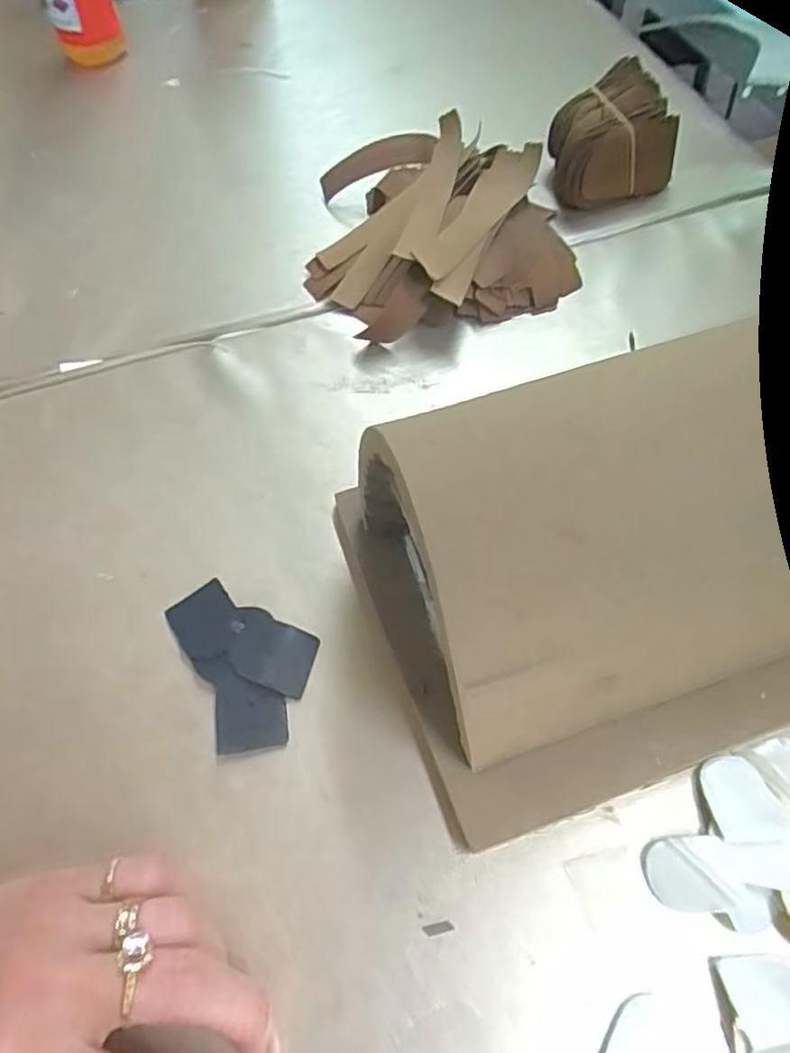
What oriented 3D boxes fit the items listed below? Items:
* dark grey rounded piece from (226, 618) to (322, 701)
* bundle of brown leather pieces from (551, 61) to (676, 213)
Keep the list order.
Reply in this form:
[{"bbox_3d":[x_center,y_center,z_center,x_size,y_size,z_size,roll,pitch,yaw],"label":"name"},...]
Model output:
[{"bbox_3d":[-0.052,0.053,0.277,0.036,0.005,0.027,17,62,13],"label":"dark grey rounded piece"},{"bbox_3d":[0.133,-0.238,0.412,0.069,0.056,0.049,-15,60,-5],"label":"bundle of brown leather pieces"}]

